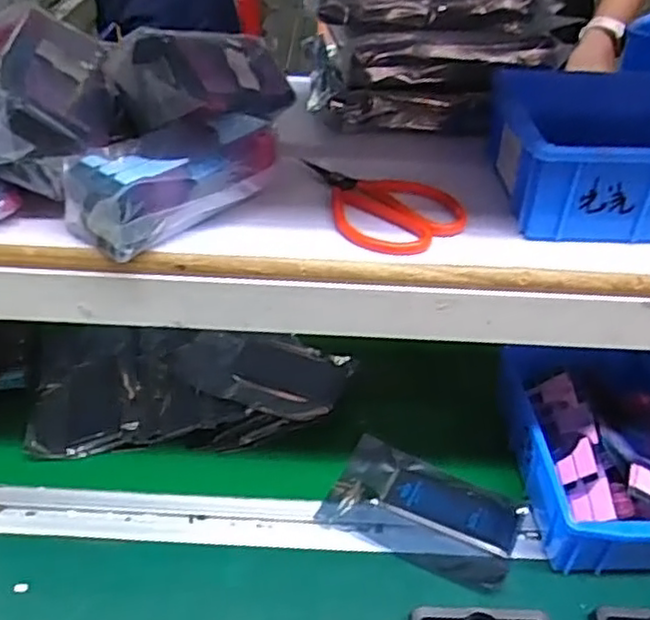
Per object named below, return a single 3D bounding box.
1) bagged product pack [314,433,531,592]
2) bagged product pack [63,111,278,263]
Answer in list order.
[{"bbox_3d":[0.077,0.156,0.528,0.142,0.011,0.095,17,41,17],"label":"bagged product pack"},{"bbox_3d":[-0.087,-0.076,0.408,0.127,0.060,0.058,-26,46,-32],"label":"bagged product pack"}]

